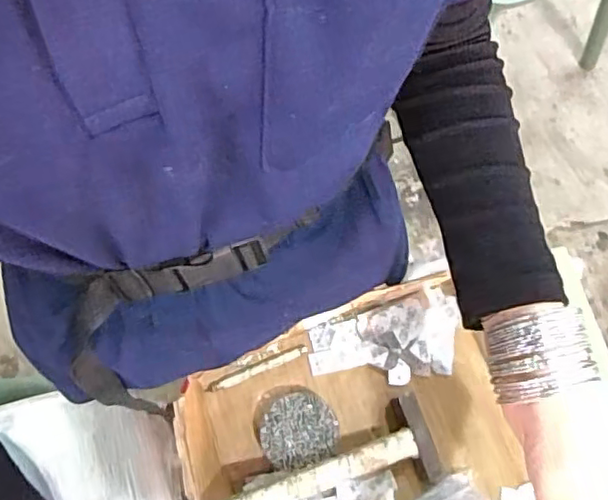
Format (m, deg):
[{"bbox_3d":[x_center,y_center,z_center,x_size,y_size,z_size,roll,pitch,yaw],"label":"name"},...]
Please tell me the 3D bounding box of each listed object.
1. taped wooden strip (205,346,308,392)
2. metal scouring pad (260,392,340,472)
[{"bbox_3d":[-0.038,0.095,0.492,0.084,0.004,0.008,-23,76,-6],"label":"taped wooden strip"},{"bbox_3d":[-0.004,0.138,0.473,0.057,0.015,0.054,-12,75,-3],"label":"metal scouring pad"}]

